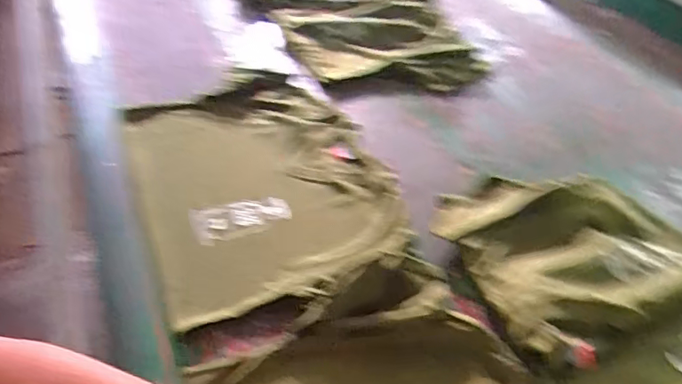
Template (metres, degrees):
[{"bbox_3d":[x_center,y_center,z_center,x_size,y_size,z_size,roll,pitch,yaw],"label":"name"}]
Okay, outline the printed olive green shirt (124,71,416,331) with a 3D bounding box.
[{"bbox_3d":[-0.125,-0.026,0.862,0.354,0.021,0.528,-14,45,-18],"label":"printed olive green shirt"}]

